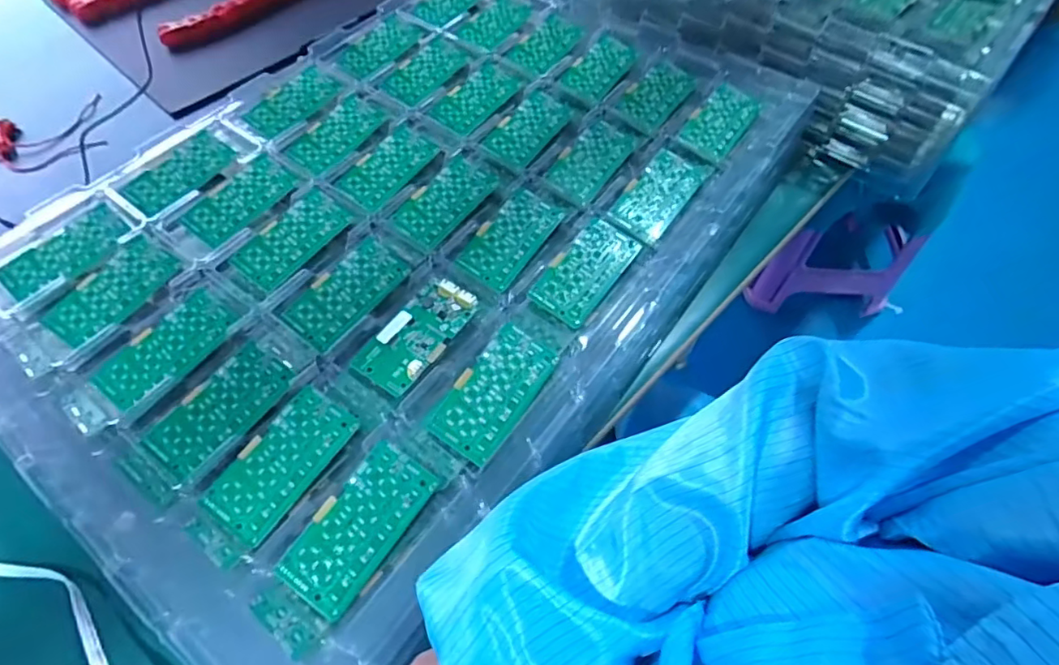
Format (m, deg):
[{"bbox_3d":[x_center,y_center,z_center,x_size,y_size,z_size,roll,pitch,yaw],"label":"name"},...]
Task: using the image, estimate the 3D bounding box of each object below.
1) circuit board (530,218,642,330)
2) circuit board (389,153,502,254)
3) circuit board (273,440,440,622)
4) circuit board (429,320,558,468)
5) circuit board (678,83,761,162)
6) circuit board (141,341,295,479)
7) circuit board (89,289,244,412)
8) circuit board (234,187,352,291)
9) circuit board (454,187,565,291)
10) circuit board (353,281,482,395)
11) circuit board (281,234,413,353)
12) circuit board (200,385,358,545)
[{"bbox_3d":[0.044,-0.048,0.426,0.047,0.007,0.093,33,64,18],"label":"circuit board"},{"bbox_3d":[-0.069,-0.111,0.466,0.048,0.006,0.096,34,65,18],"label":"circuit board"},{"bbox_3d":[-0.100,0.115,0.329,0.046,0.012,0.093,31,64,17],"label":"circuit board"},{"bbox_3d":[-0.023,0.039,0.375,0.044,0.010,0.094,30,64,16],"label":"circuit board"},{"bbox_3d":[0.179,-0.198,0.512,0.047,0.006,0.086,32,64,17],"label":"circuit board"},{"bbox_3d":[-0.203,0.050,0.363,0.043,0.005,0.091,34,65,18],"label":"circuit board"},{"bbox_3d":[-0.255,0.010,0.389,0.045,0.007,0.093,34,65,18],"label":"circuit board"},{"bbox_3d":[-0.189,-0.076,0.444,0.051,0.004,0.094,31,64,16],"label":"circuit board"},{"bbox_3d":[-0.014,-0.078,0.444,0.047,0.004,0.097,28,63,15],"label":"circuit board"},{"bbox_3d":[-0.080,0.001,0.397,0.045,0.006,0.093,34,65,18],"label":"circuit board"},{"bbox_3d":[-0.136,-0.031,0.415,0.049,0.004,0.093,32,64,17],"label":"circuit board"},{"bbox_3d":[-0.155,0.081,0.348,0.046,0.004,0.093,34,67,11],"label":"circuit board"}]

